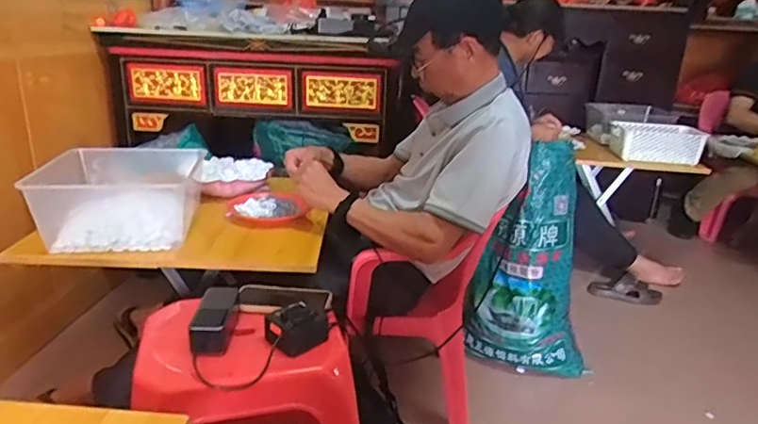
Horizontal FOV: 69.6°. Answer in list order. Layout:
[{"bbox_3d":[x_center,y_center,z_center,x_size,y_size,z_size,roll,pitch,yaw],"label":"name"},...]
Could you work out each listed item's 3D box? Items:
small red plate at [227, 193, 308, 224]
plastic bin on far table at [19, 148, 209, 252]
[{"bbox_3d":[-0.275,-0.008,1.339,0.190,0.046,0.191,2,18,-1],"label":"small red plate"},{"bbox_3d":[-0.546,-0.035,1.182,0.296,0.151,0.259,-2,19,-13],"label":"plastic bin on far table"}]

